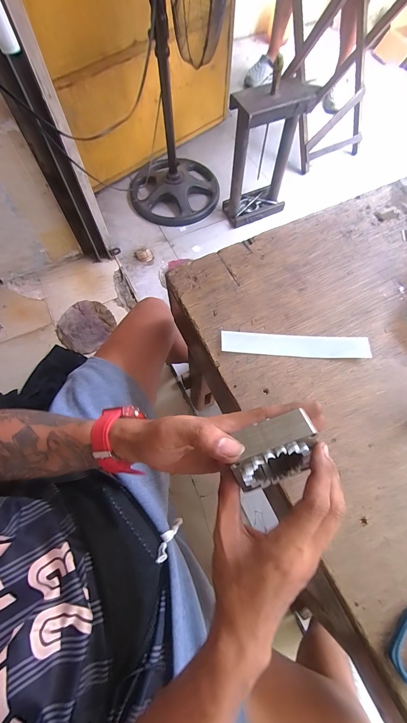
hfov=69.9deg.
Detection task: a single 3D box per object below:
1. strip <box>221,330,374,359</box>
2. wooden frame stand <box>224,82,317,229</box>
[{"bbox_3d":[0.122,-0.022,0.391,0.193,0.006,0.031,3,70,1],"label":"strip"},{"bbox_3d":[0.238,-0.778,1.137,0.273,0.465,0.135,-25,70,-10],"label":"wooden frame stand"}]

